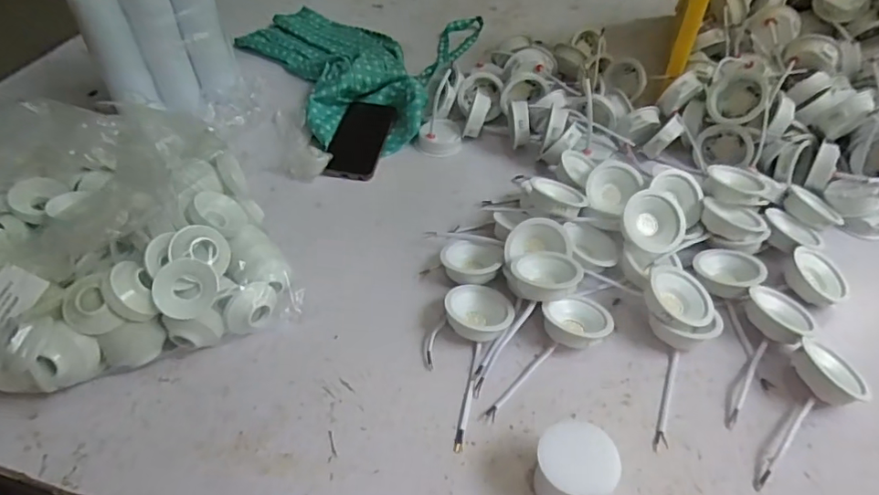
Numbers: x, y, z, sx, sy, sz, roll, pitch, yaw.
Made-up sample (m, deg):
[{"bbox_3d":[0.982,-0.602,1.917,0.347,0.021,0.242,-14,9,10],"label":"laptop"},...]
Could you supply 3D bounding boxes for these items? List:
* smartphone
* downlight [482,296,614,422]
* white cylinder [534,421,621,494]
[{"bbox_3d":[-0.117,-0.161,0.795,0.075,0.015,0.168,12,56,2],"label":"smartphone"},{"bbox_3d":[0.101,0.100,0.538,0.161,0.034,0.057,-26,53,-22],"label":"downlight"},{"bbox_3d":[0.111,0.186,0.444,0.059,0.060,0.061,0,47,0],"label":"white cylinder"}]

